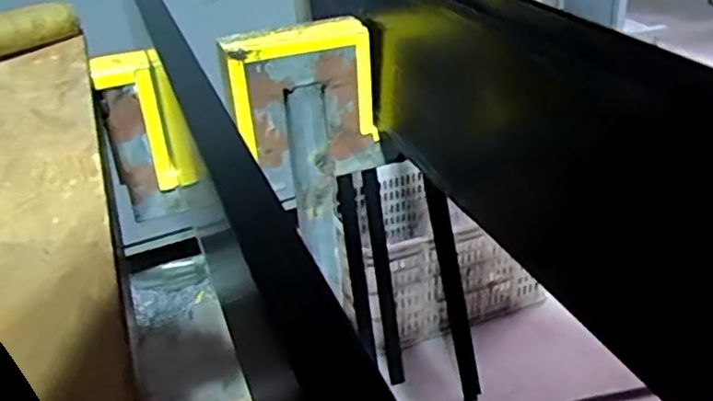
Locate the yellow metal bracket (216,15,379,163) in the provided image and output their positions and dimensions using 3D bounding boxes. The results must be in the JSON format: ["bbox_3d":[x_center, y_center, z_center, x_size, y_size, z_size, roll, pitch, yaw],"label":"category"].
[{"bbox_3d":[-0.050,-0.104,0.600,0.126,0.108,0.032,-15,32,-18],"label":"yellow metal bracket"}]

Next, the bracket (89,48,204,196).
[{"bbox_3d":[-0.173,-0.065,0.563,0.062,0.115,0.026,-19,33,-24],"label":"bracket"}]

